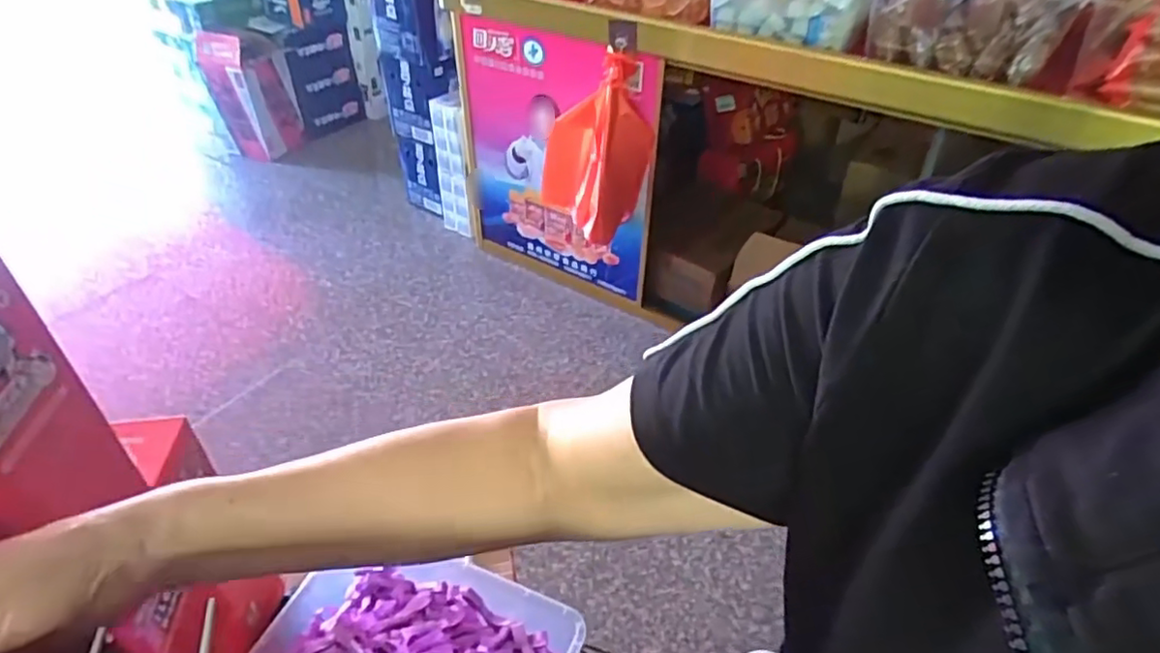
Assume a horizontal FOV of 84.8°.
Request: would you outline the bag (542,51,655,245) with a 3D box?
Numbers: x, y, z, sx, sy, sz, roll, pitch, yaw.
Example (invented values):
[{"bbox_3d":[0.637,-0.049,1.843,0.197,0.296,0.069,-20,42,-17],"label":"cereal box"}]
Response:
[{"bbox_3d":[0.020,-0.413,1.475,0.219,0.386,0.162,33,49,32],"label":"bag"}]

